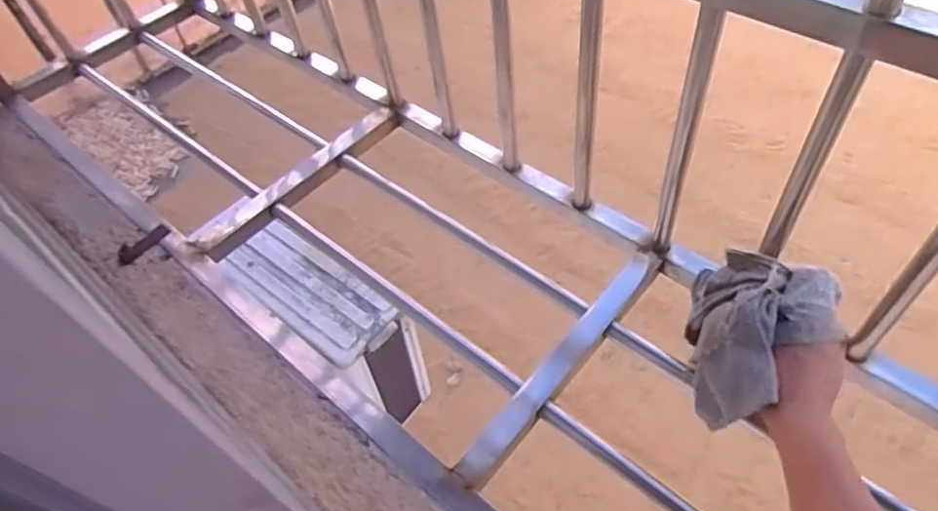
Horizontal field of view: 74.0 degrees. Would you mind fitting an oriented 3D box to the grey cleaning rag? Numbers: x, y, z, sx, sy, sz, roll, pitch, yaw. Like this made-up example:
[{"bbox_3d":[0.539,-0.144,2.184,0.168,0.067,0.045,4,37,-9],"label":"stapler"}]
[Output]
[{"bbox_3d":[0.250,0.075,0.529,0.110,0.085,0.128,9,53,11],"label":"grey cleaning rag"}]

